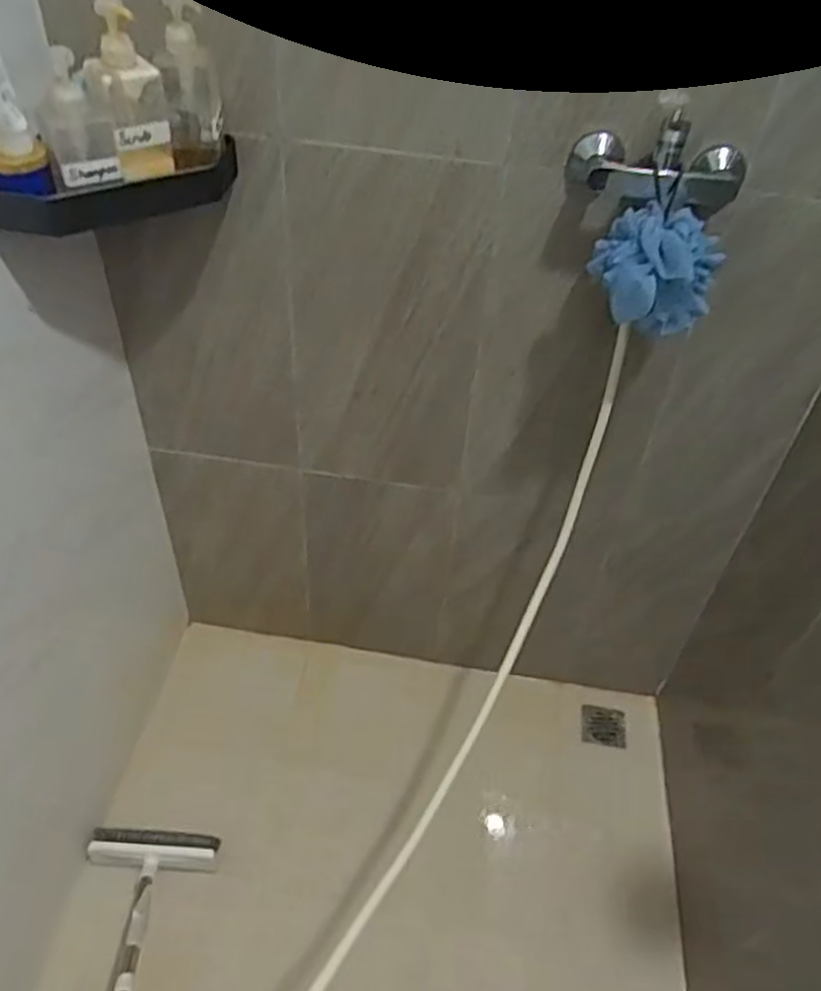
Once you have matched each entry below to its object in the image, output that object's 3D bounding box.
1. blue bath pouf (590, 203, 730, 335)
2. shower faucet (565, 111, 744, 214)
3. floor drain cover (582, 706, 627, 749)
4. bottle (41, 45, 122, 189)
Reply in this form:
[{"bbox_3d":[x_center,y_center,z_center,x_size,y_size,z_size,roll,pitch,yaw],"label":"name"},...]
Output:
[{"bbox_3d":[0.300,-0.271,0.920,0.137,0.117,0.094,-3,43,-11],"label":"blue bath pouf"},{"bbox_3d":[0.303,-0.397,0.915,0.210,0.092,0.095,6,42,-2],"label":"shower faucet"},{"bbox_3d":[0.411,0.490,1.629,0.091,0.008,0.099,6,37,9],"label":"floor drain cover"},{"bbox_3d":[-0.362,-0.408,0.832,0.066,0.127,0.048,-13,46,-22],"label":"bottle"}]

